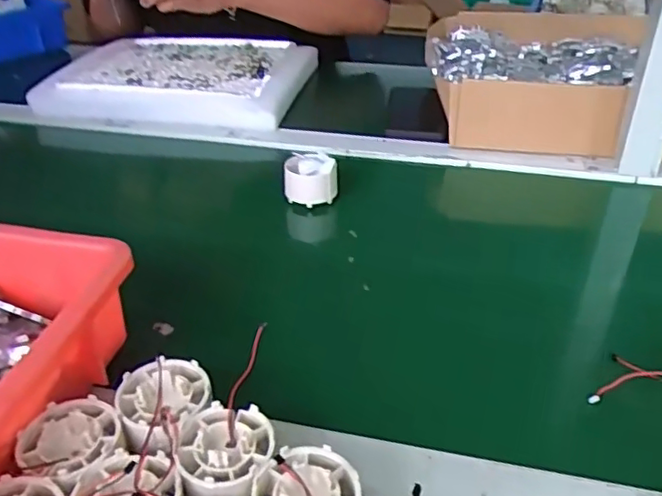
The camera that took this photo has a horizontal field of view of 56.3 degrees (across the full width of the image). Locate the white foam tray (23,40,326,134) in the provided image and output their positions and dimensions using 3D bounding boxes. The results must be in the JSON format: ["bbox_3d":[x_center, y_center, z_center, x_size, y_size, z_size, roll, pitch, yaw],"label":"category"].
[{"bbox_3d":[-0.199,-0.241,0.851,0.321,0.044,0.282,5,34,7],"label":"white foam tray"}]

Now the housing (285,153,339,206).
[{"bbox_3d":[-0.019,-0.068,0.610,0.051,0.038,0.042,0,33,1],"label":"housing"}]

